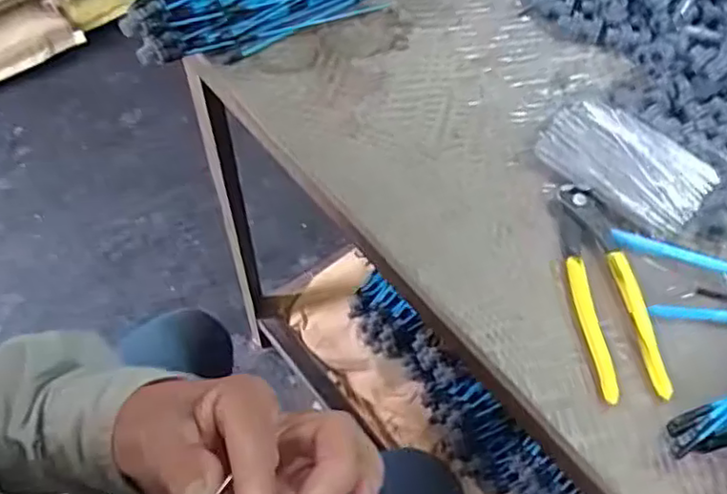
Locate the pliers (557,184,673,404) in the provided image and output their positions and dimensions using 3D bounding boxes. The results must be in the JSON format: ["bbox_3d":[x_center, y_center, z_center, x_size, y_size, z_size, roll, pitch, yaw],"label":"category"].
[{"bbox_3d":[0.173,0.026,0.466,0.048,0.011,0.165,-5,58,-3],"label":"pliers"}]

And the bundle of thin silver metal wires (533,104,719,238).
[{"bbox_3d":[0.207,-0.066,0.524,0.128,0.010,0.084,39,65,21],"label":"bundle of thin silver metal wires"}]

